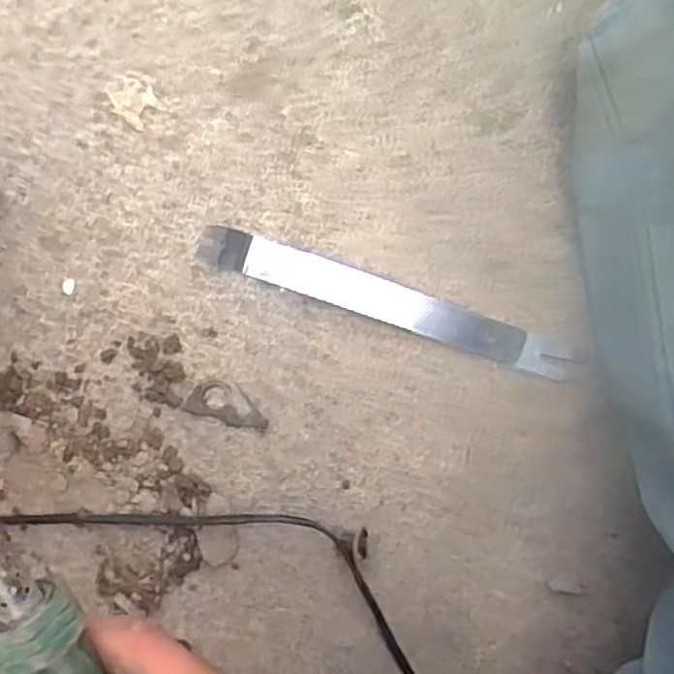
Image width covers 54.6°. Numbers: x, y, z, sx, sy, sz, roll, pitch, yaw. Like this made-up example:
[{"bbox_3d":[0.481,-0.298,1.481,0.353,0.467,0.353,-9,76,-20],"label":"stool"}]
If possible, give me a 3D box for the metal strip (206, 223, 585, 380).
[{"bbox_3d":[0.036,-0.020,0.392,0.235,0.011,0.026,18,90,-7],"label":"metal strip"}]

